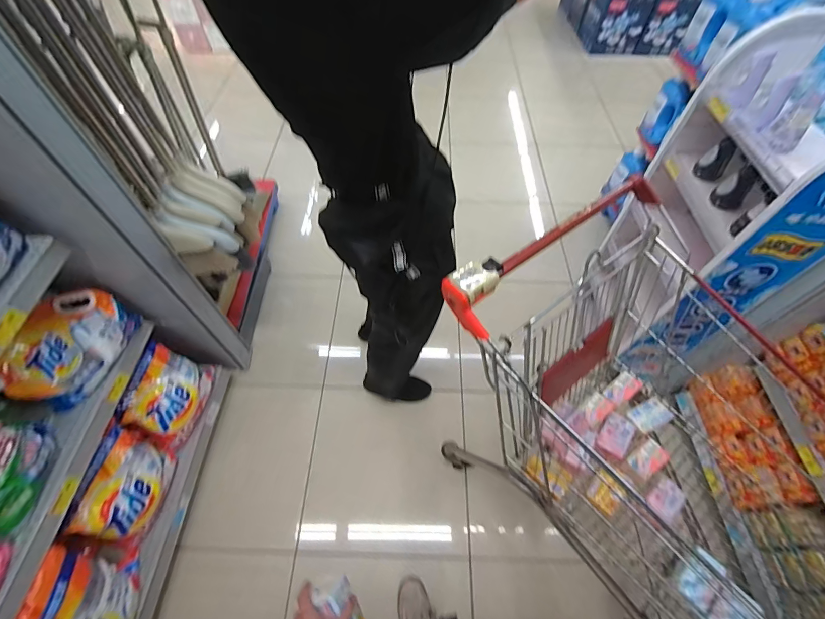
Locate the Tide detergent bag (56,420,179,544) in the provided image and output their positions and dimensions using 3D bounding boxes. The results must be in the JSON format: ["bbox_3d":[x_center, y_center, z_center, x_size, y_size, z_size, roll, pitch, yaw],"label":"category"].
[{"bbox_3d":[-0.868,0.539,1.140,0.114,0.253,0.279,6,57,3],"label":"Tide detergent bag"}]

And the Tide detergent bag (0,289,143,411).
[{"bbox_3d":[-0.964,0.097,1.044,0.163,0.194,0.317,-2,57,-3],"label":"Tide detergent bag"}]

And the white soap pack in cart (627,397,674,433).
[{"bbox_3d":[0.639,0.286,0.999,0.098,0.028,0.068,-23,60,-15],"label":"white soap pack in cart"}]

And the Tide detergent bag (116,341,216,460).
[{"bbox_3d":[-0.846,0.304,1.293,0.125,0.260,0.327,7,57,3],"label":"Tide detergent bag"}]

